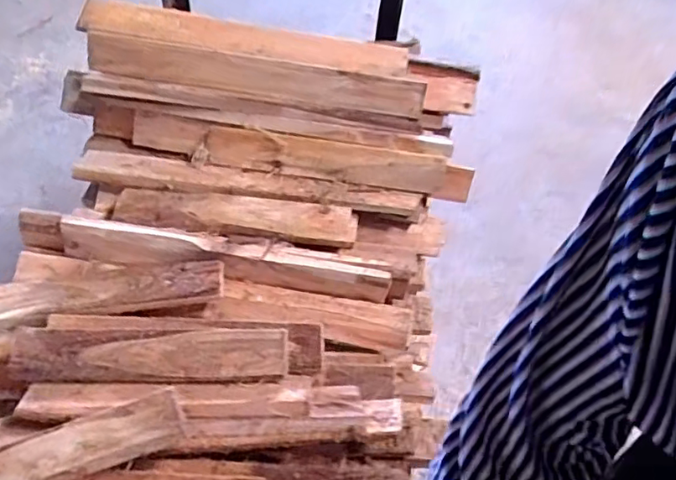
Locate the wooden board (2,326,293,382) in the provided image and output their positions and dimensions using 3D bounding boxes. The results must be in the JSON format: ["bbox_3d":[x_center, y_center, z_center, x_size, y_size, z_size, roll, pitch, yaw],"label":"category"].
[{"bbox_3d":[-0.206,0.123,0.602,0.292,0.016,0.057,0,79,0],"label":"wooden board"}]

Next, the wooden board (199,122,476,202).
[{"bbox_3d":[0.000,-0.112,0.787,0.381,0.025,0.057,9,87,0],"label":"wooden board"}]

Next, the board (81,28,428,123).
[{"bbox_3d":[-0.113,-0.235,0.799,0.480,0.017,0.065,9,77,-4],"label":"board"}]

